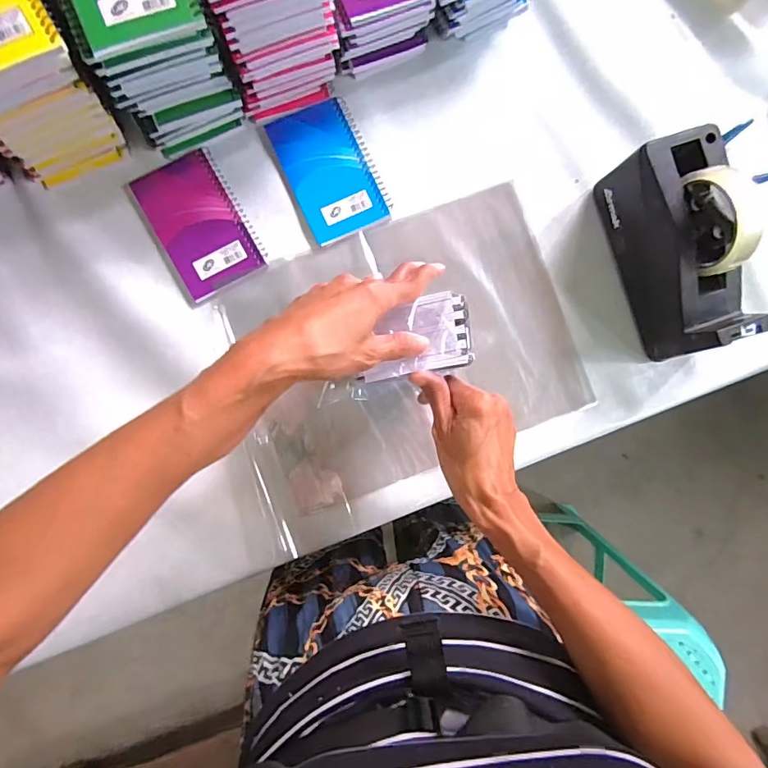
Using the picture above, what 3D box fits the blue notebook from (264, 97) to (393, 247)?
[{"bbox_3d":[-0.055,-0.220,0.480,0.086,0.008,0.137,-24,92,-4],"label":"blue notebook"}]

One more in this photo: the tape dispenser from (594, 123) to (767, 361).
[{"bbox_3d":[0.296,-0.134,0.455,0.075,0.121,0.197,-19,89,-6],"label":"tape dispenser"}]

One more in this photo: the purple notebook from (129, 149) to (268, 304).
[{"bbox_3d":[-0.186,-0.160,0.465,0.084,0.005,0.137,-29,92,-4],"label":"purple notebook"}]

